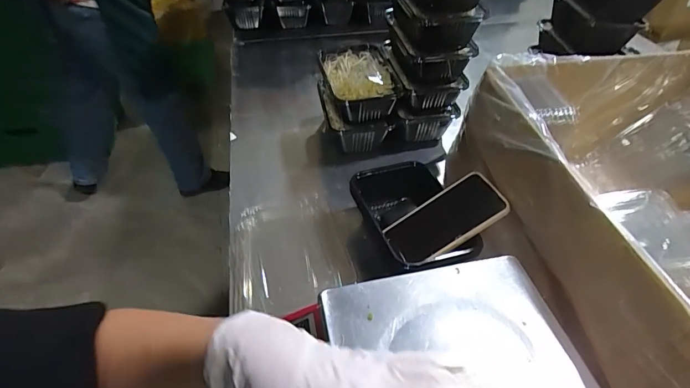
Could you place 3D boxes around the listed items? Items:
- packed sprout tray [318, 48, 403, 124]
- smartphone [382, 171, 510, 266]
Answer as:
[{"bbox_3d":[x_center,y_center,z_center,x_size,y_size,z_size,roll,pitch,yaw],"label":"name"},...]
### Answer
[{"bbox_3d":[0.028,-0.192,0.702,0.122,0.057,0.160,-8,45,-8],"label":"packed sprout tray"},{"bbox_3d":[0.131,0.035,0.523,0.149,0.013,0.077,-34,49,6],"label":"smartphone"}]

